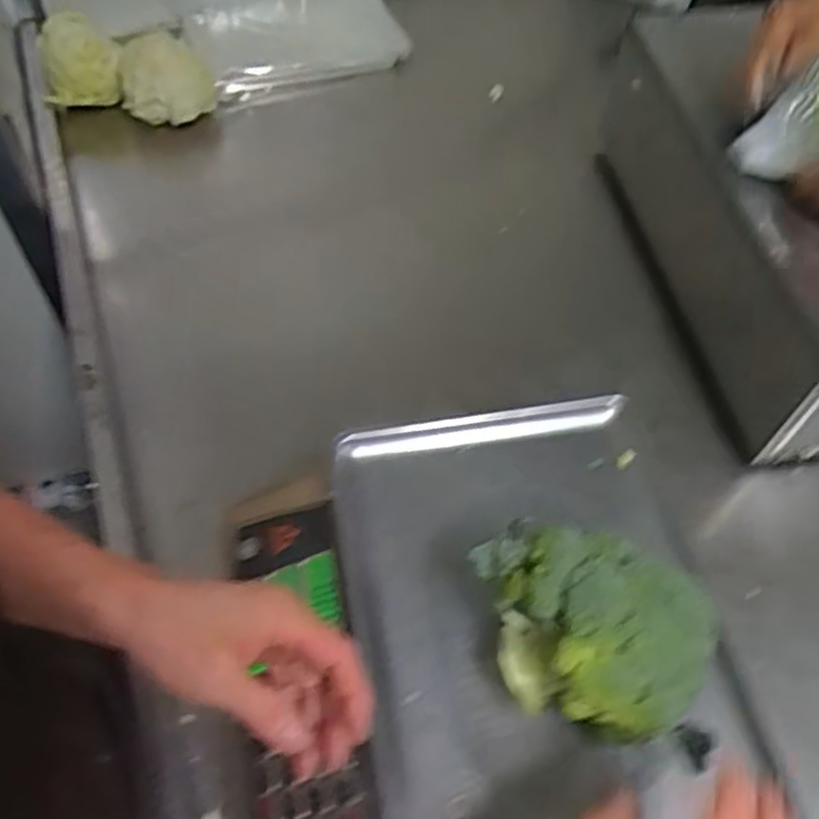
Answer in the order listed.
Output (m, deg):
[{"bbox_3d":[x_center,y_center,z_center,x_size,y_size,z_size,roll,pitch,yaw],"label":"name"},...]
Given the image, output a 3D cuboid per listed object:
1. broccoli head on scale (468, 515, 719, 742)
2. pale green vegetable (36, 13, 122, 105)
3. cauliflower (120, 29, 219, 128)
[{"bbox_3d":[0.100,0.131,0.451,0.140,0.105,0.094,31,60,18],"label":"broccoli head on scale"},{"bbox_3d":[-0.454,-0.475,1.033,0.107,0.068,0.131,-17,58,-13],"label":"pale green vegetable"},{"bbox_3d":[-0.321,-0.435,0.997,0.115,0.081,0.087,-12,57,-10],"label":"cauliflower"}]

